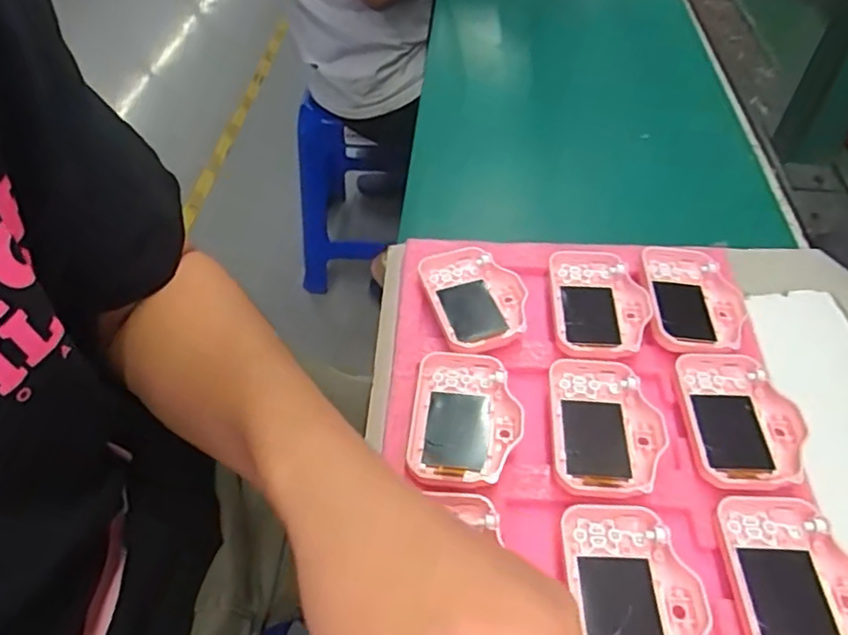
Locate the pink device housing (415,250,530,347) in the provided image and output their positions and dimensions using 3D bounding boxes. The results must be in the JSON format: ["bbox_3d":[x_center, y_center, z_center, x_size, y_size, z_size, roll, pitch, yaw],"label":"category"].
[{"bbox_3d":[0.037,-0.014,0.411,0.061,0.014,0.083,-14,51,-11],"label":"pink device housing"}]

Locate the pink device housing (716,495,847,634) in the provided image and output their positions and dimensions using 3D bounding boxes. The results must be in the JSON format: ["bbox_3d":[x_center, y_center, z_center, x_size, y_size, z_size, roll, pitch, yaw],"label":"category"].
[{"bbox_3d":[0.177,0.126,0.291,0.059,0.015,0.082,1,49,1],"label":"pink device housing"}]

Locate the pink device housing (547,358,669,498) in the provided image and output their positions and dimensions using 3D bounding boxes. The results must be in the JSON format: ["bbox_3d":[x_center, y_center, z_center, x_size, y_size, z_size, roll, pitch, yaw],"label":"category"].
[{"bbox_3d":[0.103,0.062,0.347,0.061,0.014,0.083,3,49,3],"label":"pink device housing"}]

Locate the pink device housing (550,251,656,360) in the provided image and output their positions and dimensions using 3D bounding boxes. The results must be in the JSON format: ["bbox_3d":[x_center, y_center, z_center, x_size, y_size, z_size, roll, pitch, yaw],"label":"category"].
[{"bbox_3d":[0.116,-0.007,0.404,0.061,0.016,0.086,3,49,3],"label":"pink device housing"}]

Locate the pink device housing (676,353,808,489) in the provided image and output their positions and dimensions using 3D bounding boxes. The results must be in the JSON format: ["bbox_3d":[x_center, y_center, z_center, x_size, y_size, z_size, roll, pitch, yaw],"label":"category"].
[{"bbox_3d":[0.180,0.058,0.349,0.059,0.015,0.085,4,49,4],"label":"pink device housing"}]

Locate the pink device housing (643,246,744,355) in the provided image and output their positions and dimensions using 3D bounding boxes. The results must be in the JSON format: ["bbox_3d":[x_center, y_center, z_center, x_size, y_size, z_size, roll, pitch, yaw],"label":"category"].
[{"bbox_3d":[0.177,-0.011,0.406,0.062,0.015,0.085,3,49,3],"label":"pink device housing"}]

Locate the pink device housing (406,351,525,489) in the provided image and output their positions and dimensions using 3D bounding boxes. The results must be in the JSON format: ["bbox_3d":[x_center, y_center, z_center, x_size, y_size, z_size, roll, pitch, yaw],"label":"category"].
[{"bbox_3d":[0.024,0.058,0.354,0.062,0.011,0.079,6,50,5],"label":"pink device housing"}]

